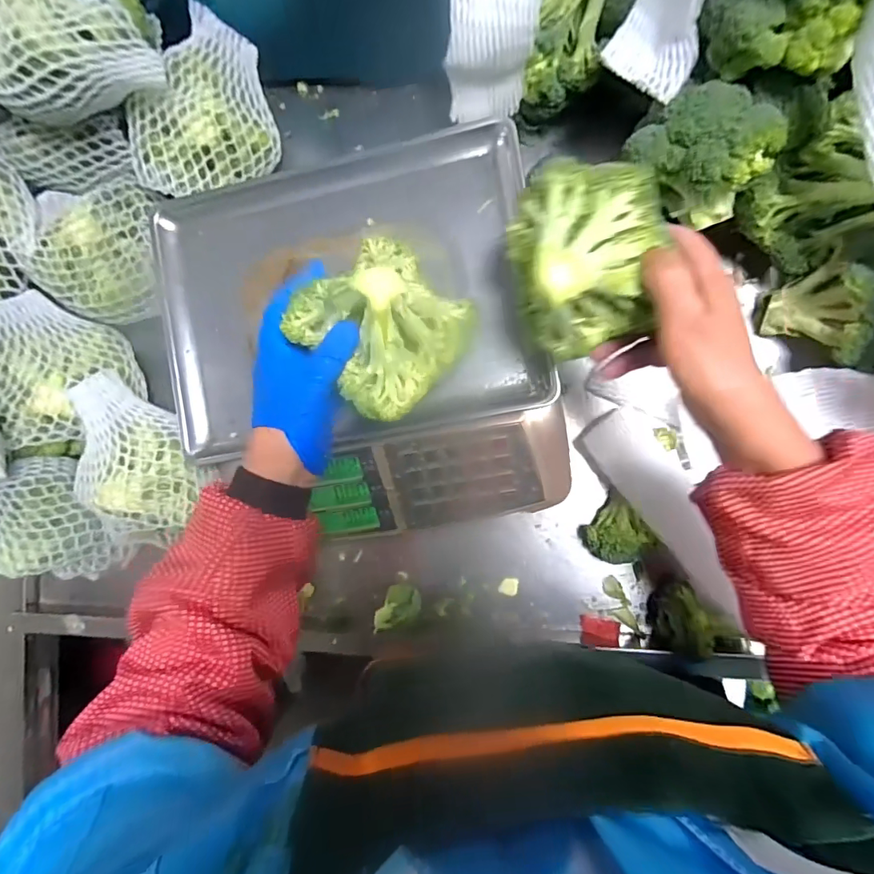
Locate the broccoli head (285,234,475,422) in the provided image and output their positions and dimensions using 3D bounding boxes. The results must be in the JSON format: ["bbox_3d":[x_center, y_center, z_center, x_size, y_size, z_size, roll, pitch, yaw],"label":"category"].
[{"bbox_3d":[-0.041,-0.085,0.355,0.114,0.089,0.108,44,96,8],"label":"broccoli head"}]

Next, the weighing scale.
[{"bbox_3d":[-0.070,-0.077,0.467,0.340,0.097,0.348,-11,87,9],"label":"weighing scale"}]

